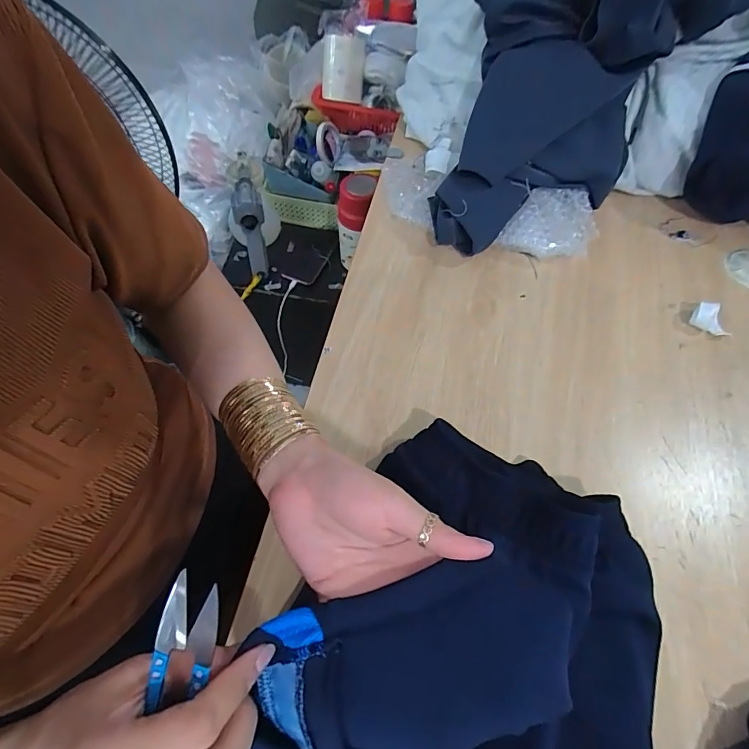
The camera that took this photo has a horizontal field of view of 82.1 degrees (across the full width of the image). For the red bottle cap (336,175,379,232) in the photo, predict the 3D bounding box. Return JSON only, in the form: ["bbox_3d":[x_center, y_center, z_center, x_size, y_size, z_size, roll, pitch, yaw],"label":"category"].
[{"bbox_3d":[-0.030,-0.335,0.826,0.079,0.086,0.089,22,63,8],"label":"red bottle cap"}]

